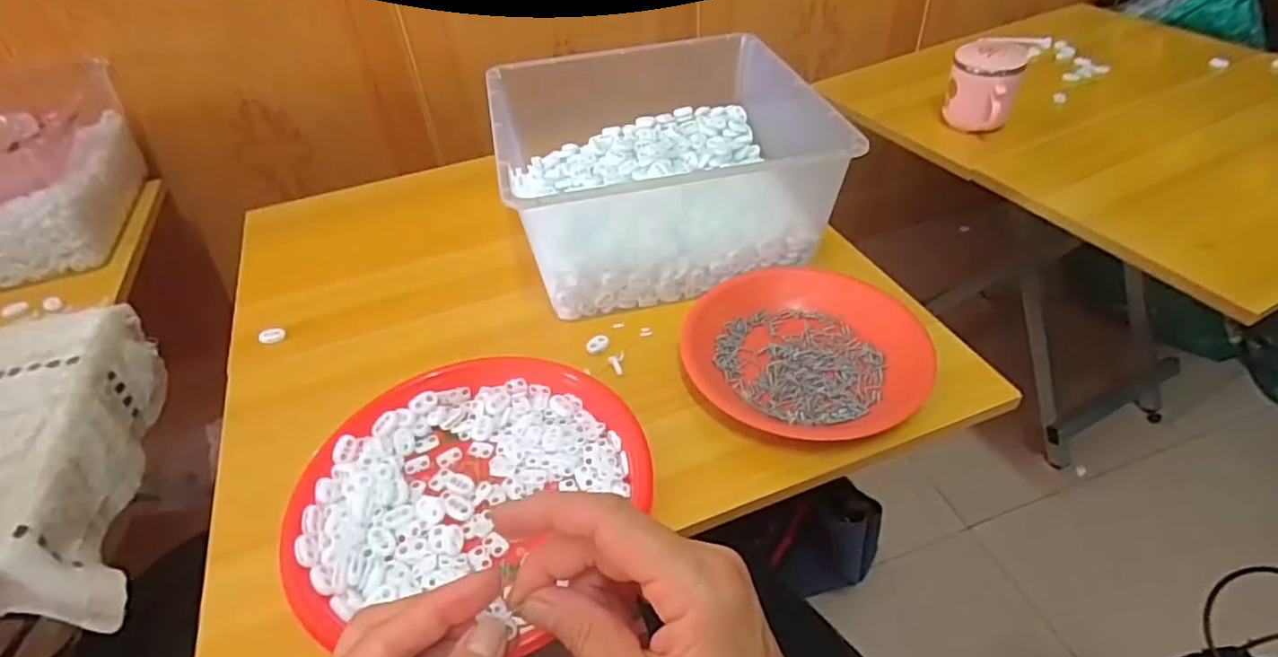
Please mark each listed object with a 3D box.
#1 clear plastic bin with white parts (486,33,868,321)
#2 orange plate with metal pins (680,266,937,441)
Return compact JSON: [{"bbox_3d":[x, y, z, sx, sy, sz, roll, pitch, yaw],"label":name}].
[{"bbox_3d":[0.017,-0.164,0.654,0.280,0.140,0.269,-12,43,-6],"label":"clear plastic bin with white parts"},{"bbox_3d":[0.139,0.016,0.542,0.193,0.035,0.177,25,51,29],"label":"orange plate with metal pins"}]

